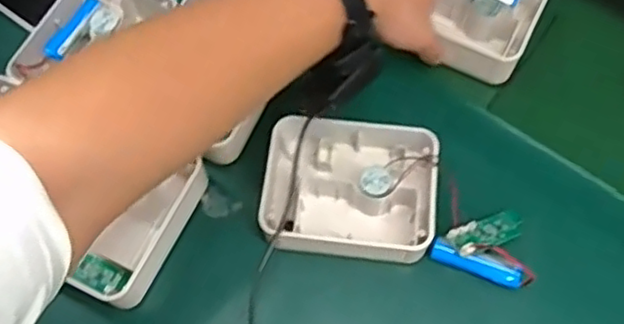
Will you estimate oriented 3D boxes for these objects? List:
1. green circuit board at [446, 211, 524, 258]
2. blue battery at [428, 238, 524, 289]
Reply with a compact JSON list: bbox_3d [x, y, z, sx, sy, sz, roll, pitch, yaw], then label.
[{"bbox_3d":[0.135,0.054,0.496,0.067,0.012,0.022,-13,63,-28],"label":"green circuit board"},{"bbox_3d":[0.123,0.077,0.488,0.068,0.020,0.015,20,67,10],"label":"blue battery"}]

